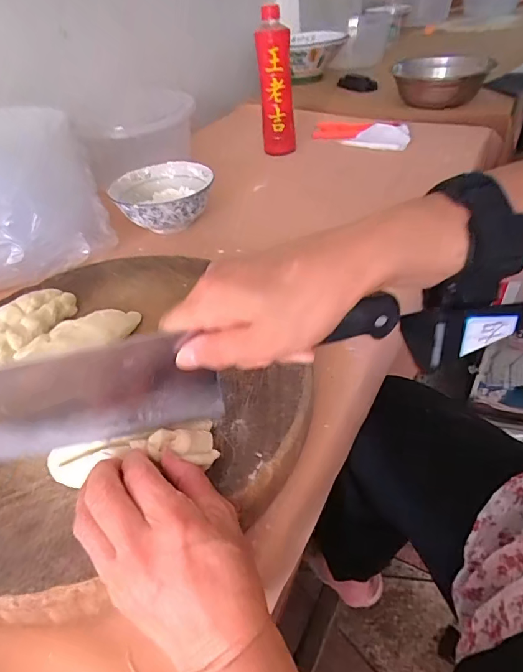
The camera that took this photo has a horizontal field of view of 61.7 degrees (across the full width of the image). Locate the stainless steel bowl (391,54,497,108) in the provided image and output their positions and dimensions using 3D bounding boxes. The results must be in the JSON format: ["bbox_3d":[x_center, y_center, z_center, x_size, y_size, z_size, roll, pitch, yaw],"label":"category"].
[{"bbox_3d":[0.378,-0.535,0.932,0.188,0.074,0.195,3,41,11],"label":"stainless steel bowl"}]

